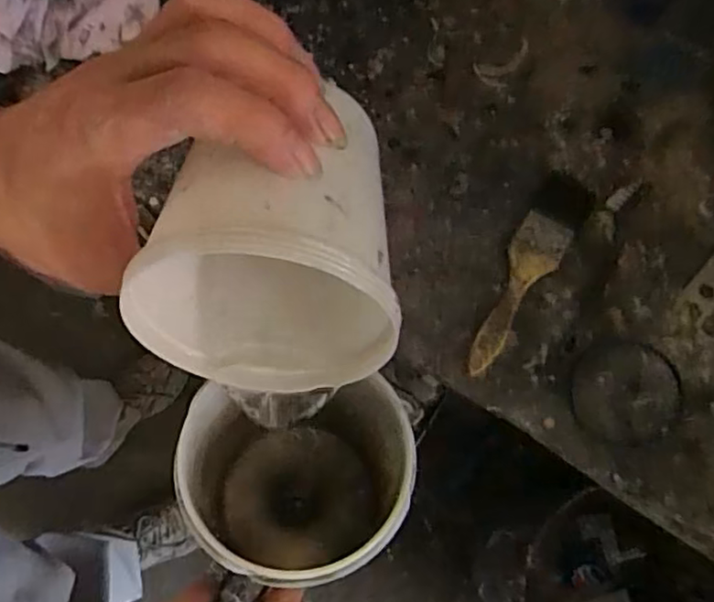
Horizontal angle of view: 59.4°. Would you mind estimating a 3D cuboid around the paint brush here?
[{"bbox_3d":[0.147,-0.028,0.547,0.044,0.013,0.204,31,75,8],"label":"paint brush"}]

